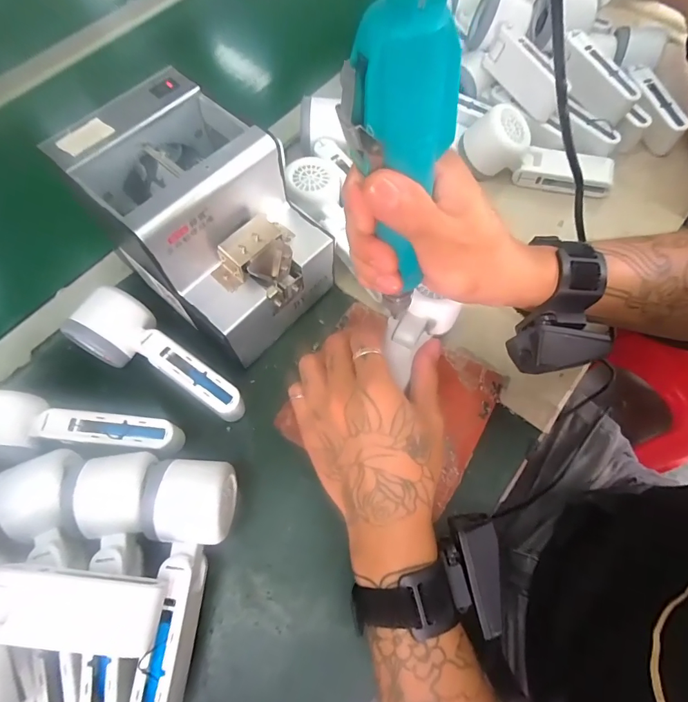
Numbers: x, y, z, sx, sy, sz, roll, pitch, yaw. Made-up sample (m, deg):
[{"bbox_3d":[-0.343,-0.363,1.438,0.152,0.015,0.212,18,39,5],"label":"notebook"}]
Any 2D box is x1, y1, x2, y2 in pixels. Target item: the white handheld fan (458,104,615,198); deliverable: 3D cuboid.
[{"bbox_3d":[0.211,-0.217,0.454,0.163,0.063,0.053,12,67,6],"label":"white handheld fan"}]

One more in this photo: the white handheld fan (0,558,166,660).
[{"bbox_3d":[-0.199,0.155,0.258,0.166,0.050,0.053,13,66,-10],"label":"white handheld fan"}]

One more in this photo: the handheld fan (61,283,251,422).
[{"bbox_3d":[-0.149,0.003,0.358,0.153,0.063,0.055,22,68,10],"label":"handheld fan"}]

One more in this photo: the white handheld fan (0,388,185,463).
[{"bbox_3d":[-0.210,0.067,0.327,0.146,0.058,0.053,5,66,2],"label":"white handheld fan"}]

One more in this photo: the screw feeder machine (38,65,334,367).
[{"bbox_3d":[-0.110,-0.100,0.353,0.173,0.149,0.126,35,71,15],"label":"screw feeder machine"}]

